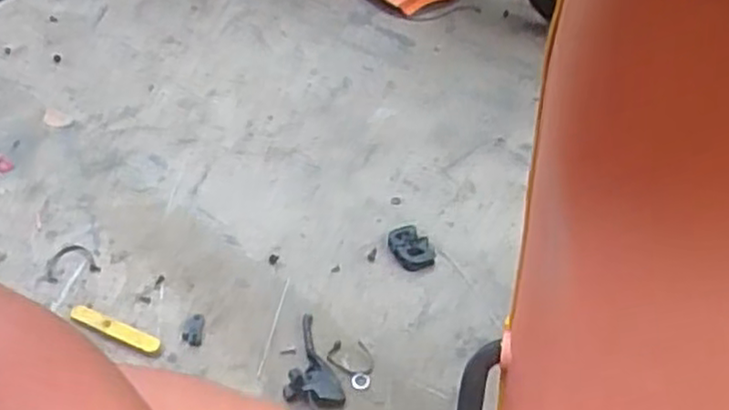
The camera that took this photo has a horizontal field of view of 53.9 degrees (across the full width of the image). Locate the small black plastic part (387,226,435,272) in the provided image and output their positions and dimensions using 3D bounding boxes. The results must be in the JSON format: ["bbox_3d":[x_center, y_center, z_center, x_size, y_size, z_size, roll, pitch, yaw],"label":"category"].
[{"bbox_3d":[0.076,0.072,1.169,0.058,0.033,0.085,-19,47,-23],"label":"small black plastic part"}]

